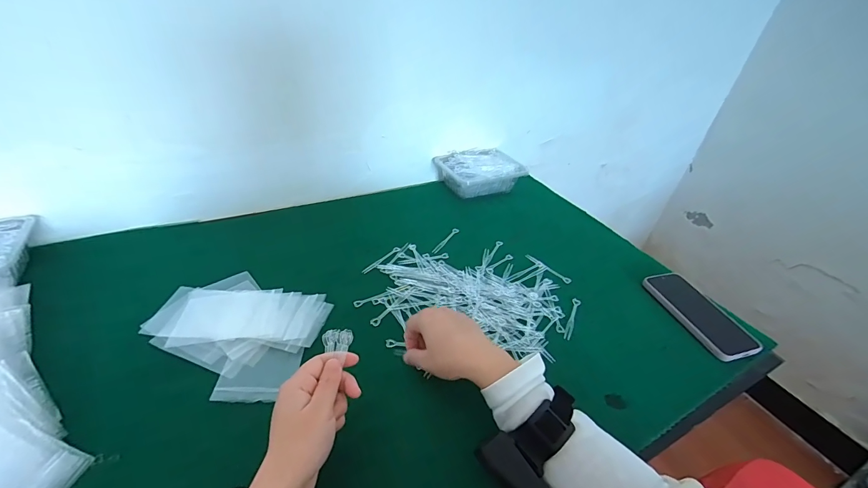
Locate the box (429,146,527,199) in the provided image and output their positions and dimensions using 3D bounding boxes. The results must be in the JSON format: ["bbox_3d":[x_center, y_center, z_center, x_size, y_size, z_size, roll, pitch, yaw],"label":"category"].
[{"bbox_3d":[0.102,-0.153,0.820,0.176,0.080,0.125,-17,42,-28],"label":"box"}]

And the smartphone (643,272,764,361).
[{"bbox_3d":[0.406,0.104,0.560,0.079,0.017,0.157,-8,39,-18],"label":"smartphone"}]

